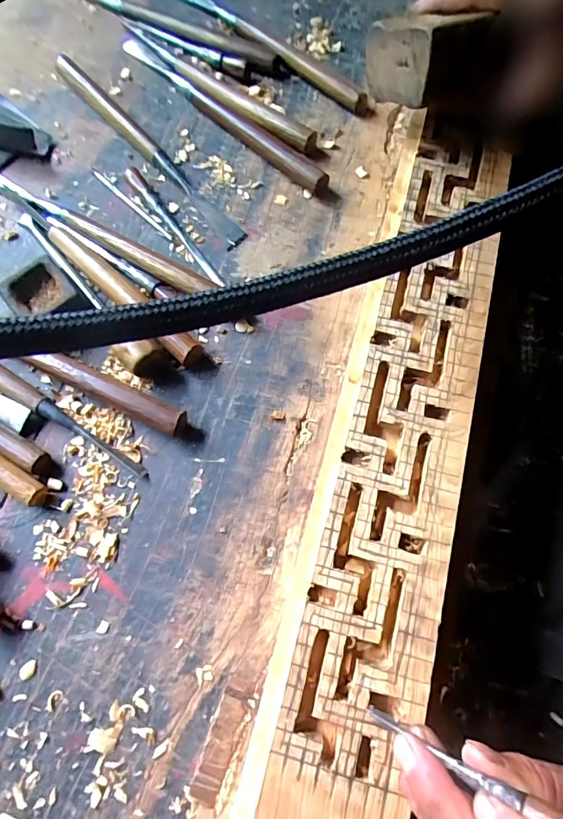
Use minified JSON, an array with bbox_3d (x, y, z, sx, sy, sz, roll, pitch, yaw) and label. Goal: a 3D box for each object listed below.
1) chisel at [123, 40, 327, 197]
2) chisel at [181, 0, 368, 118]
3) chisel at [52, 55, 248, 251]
[{"bbox_3d":[-0.055,-0.260,0.397,0.252,0.018,0.020,43,78,14],"label":"chisel"},{"bbox_3d":[-0.020,-0.346,0.426,0.260,0.016,0.027,42,78,14],"label":"chisel"},{"bbox_3d":[-0.114,-0.223,0.389,0.018,0.015,0.250,-39,75,-11],"label":"chisel"}]

